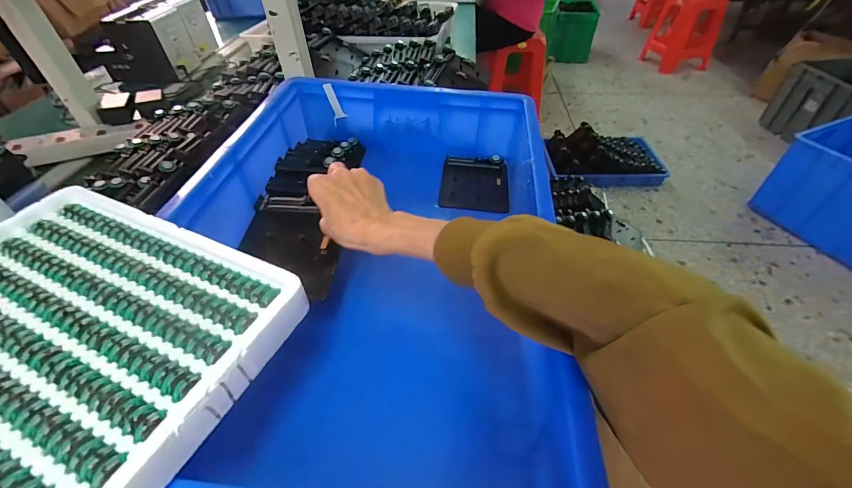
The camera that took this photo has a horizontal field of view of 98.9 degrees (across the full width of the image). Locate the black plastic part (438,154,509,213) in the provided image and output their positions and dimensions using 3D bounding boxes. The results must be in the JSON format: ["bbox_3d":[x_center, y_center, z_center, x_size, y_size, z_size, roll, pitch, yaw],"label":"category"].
[{"bbox_3d":[0.083,-0.107,0.607,0.108,0.019,0.135,5,46,7],"label":"black plastic part"}]

